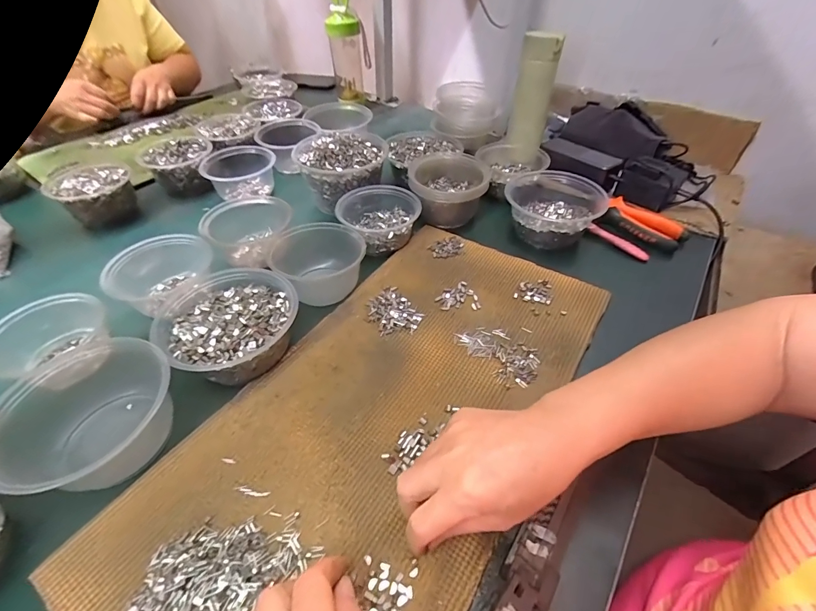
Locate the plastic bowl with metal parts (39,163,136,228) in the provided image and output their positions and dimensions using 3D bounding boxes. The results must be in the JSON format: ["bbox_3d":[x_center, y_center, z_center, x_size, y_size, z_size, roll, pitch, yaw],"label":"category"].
[{"bbox_3d":[-0.478,-0.169,0.583,0.094,0.060,0.089,9,46,8],"label":"plastic bowl with metal parts"}]

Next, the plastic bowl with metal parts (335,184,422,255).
[{"bbox_3d":[-0.044,-0.129,0.538,0.110,0.050,0.110,4,48,-4],"label":"plastic bowl with metal parts"}]

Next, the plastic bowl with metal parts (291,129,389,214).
[{"bbox_3d":[-0.107,-0.218,0.611,0.138,0.093,0.128,0,46,0],"label":"plastic bowl with metal parts"}]

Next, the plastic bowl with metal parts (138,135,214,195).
[{"bbox_3d":[-0.394,-0.244,0.660,0.102,0.058,0.099,0,46,0],"label":"plastic bowl with metal parts"}]

